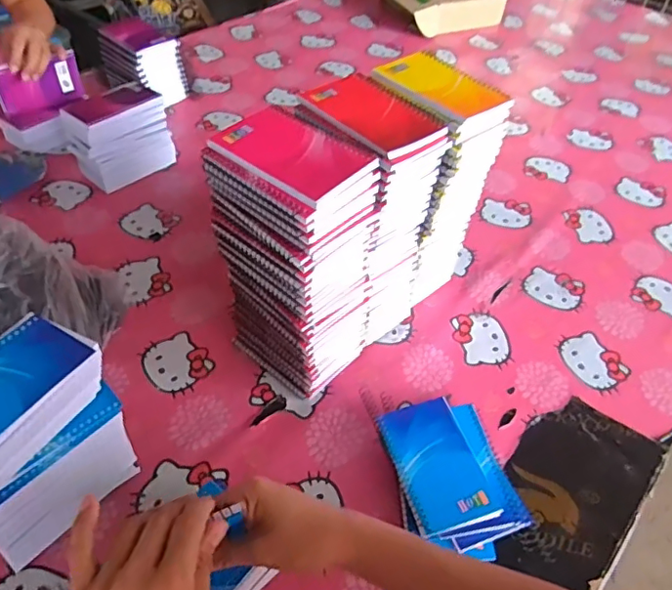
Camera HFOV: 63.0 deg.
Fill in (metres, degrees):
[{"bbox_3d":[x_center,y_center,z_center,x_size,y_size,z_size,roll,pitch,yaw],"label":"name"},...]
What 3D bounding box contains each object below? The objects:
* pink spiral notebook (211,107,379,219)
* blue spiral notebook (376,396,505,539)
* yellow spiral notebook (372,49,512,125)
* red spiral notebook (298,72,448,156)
[{"bbox_3d":[-0.038,-0.124,0.477,0.128,0.011,0.089,36,55,26],"label":"pink spiral notebook"},{"bbox_3d":[0.102,0.169,0.556,0.084,0.010,0.129,-11,51,-16],"label":"blue spiral notebook"},{"bbox_3d":[0.106,-0.220,0.571,0.091,0.009,0.132,-32,57,-29],"label":"yellow spiral notebook"},{"bbox_3d":[0.033,-0.179,0.533,0.093,0.010,0.124,-30,56,-28],"label":"red spiral notebook"}]

